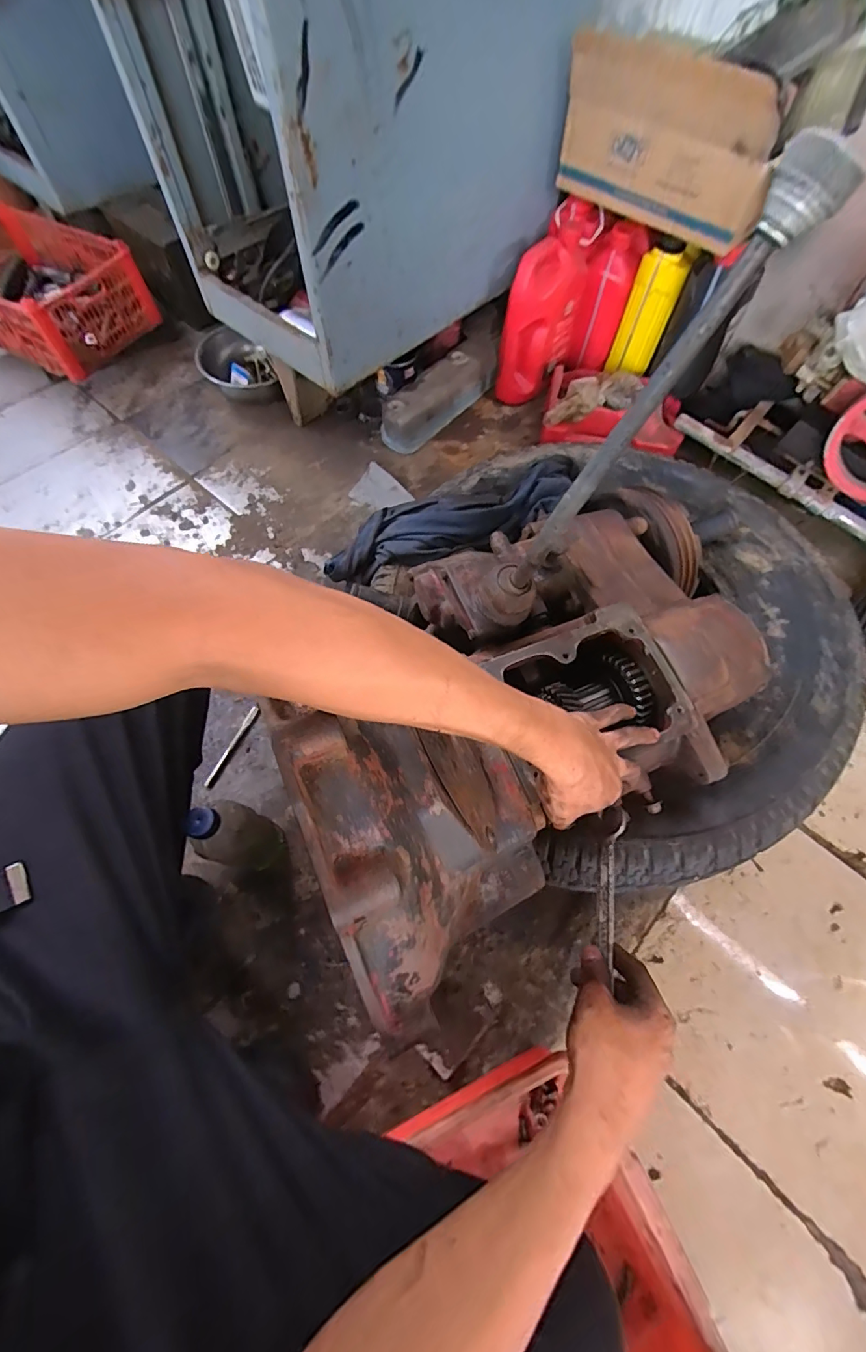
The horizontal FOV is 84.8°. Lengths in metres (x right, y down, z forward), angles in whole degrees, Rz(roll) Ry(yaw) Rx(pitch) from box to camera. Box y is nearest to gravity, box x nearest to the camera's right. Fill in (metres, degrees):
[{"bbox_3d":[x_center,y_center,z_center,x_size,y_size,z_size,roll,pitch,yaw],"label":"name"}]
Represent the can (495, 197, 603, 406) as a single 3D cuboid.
[{"bbox_3d":[0.239,-0.783,1.036,0.123,0.291,0.206,28,66,13],"label":"can"}]

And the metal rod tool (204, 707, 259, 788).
[{"bbox_3d":[-0.321,0.111,0.756,0.014,0.008,0.140,23,66,10],"label":"metal rod tool"}]

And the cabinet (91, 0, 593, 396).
[{"bbox_3d":[-0.123,-0.982,0.802,0.513,0.537,0.628,37,69,16],"label":"cabinet"}]

